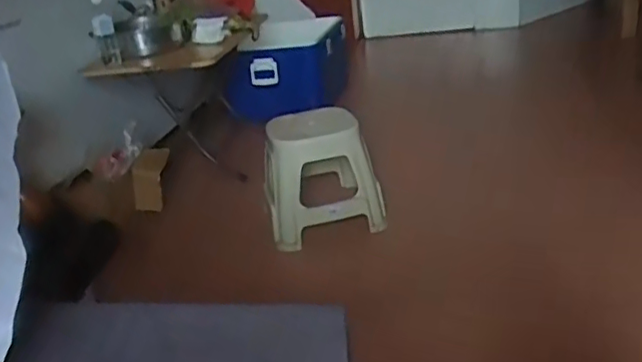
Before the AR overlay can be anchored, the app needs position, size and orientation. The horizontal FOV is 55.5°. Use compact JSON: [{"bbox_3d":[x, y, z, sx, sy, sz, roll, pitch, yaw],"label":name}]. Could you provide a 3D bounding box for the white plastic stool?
[{"bbox_3d":[0.005,-0.026,1.747,0.331,0.313,0.256,-9,24,-5],"label":"white plastic stool"}]

